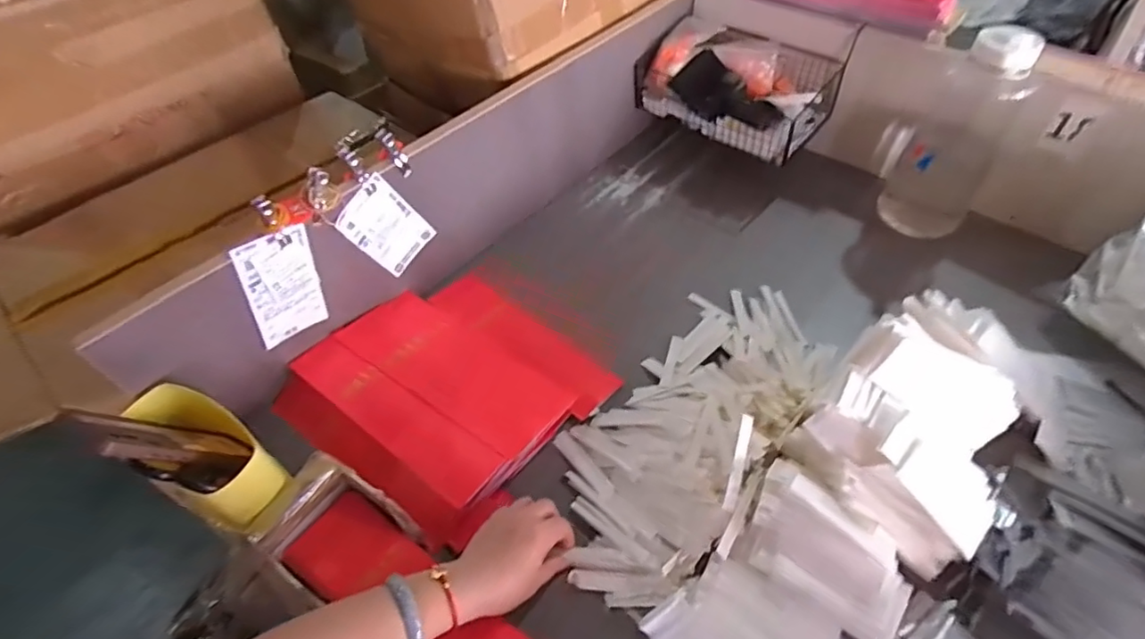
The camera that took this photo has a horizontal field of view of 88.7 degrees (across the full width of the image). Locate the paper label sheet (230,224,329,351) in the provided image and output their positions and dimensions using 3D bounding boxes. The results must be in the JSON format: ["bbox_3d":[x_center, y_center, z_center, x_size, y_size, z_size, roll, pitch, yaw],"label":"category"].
[{"bbox_3d":[-0.308,-0.033,0.626,0.004,0.135,0.076,32,48,23],"label":"paper label sheet"}]

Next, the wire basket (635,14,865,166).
[{"bbox_3d":[0.248,-0.361,0.890,0.267,0.098,0.163,32,59,25],"label":"wire basket"}]

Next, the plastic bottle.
[{"bbox_3d":[0.495,-0.227,0.757,0.107,0.277,0.088,31,59,25],"label":"plastic bottle"}]

